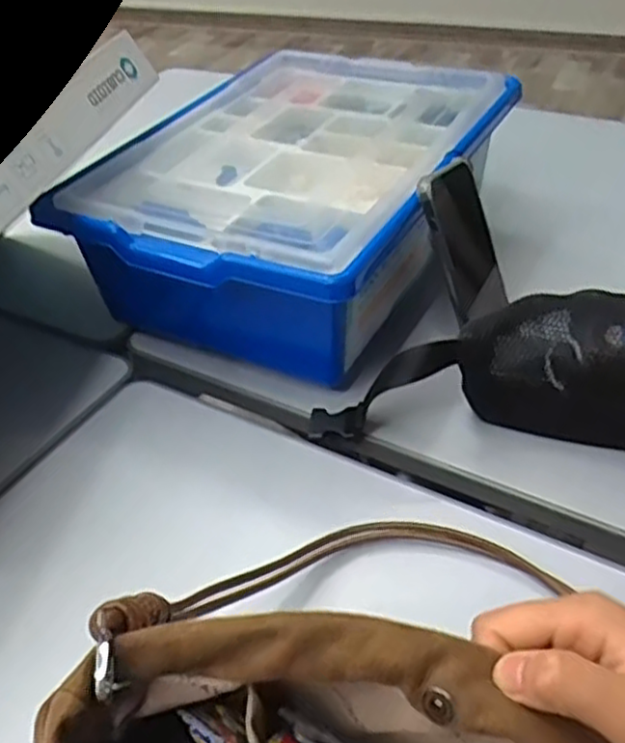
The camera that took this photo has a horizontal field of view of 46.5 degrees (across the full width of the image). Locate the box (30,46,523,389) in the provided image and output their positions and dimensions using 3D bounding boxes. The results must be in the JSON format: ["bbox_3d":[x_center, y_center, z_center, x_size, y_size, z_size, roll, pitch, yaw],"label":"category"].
[{"bbox_3d":[-0.009,-0.154,0.703,0.304,0.148,0.415,16,45,23],"label":"box"}]

